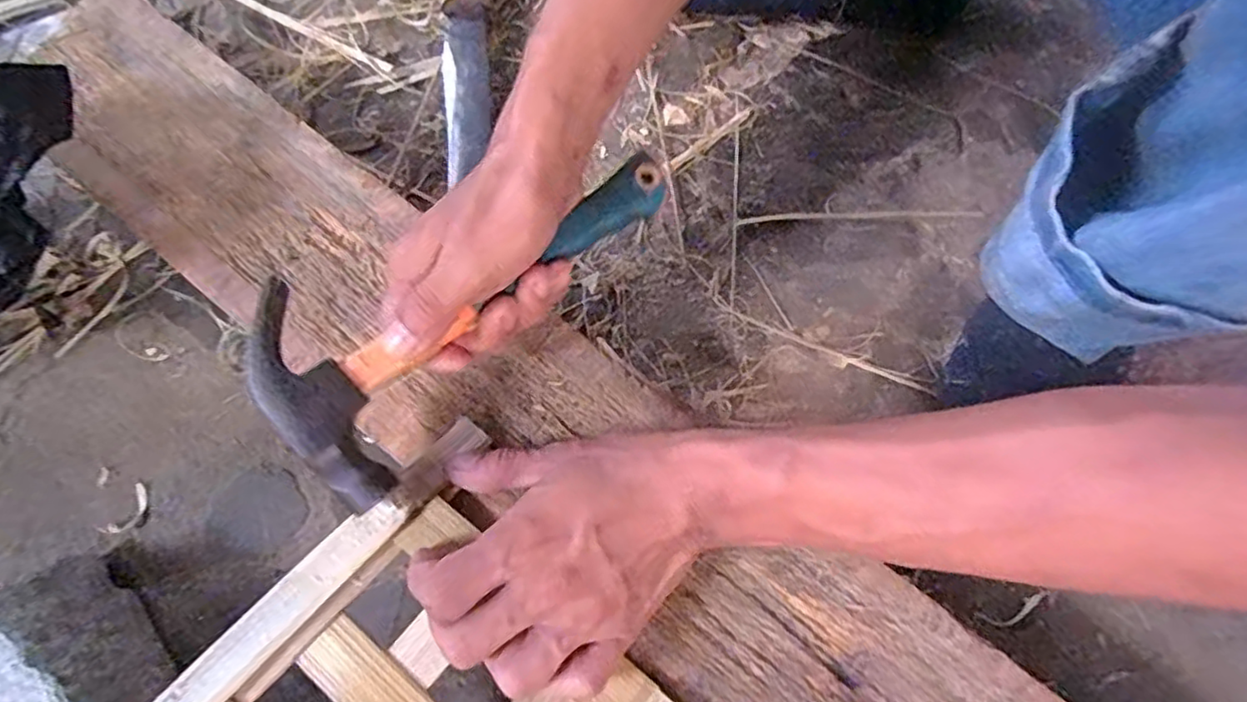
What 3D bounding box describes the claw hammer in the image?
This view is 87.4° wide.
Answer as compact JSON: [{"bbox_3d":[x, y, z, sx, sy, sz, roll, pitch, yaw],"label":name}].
[{"bbox_3d":[-0.067,-0.029,0.303,0.211,0.030,0.094,-37,75,-12],"label":"claw hammer"}]

